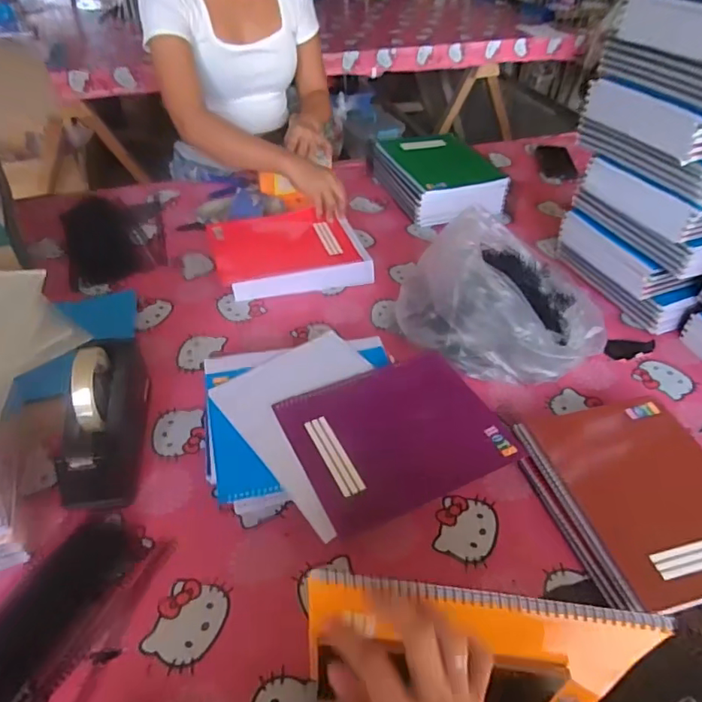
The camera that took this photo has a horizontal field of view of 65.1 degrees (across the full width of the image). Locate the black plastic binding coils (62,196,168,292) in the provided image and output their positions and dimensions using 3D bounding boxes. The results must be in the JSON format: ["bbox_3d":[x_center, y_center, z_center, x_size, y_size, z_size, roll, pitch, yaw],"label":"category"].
[{"bbox_3d":[-0.460,-0.231,1.076,0.176,0.022,0.292,-14,45,-19],"label":"black plastic binding coils"}]

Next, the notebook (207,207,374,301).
[{"bbox_3d":[-0.115,-0.181,1.024,0.272,0.048,0.223,-7,43,-12],"label":"notebook"}]

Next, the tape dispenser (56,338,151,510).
[{"bbox_3d":[-0.301,0.072,0.680,0.072,0.127,0.219,-1,42,-7],"label":"tape dispenser"}]

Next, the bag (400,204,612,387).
[{"bbox_3d":[0.251,-0.089,0.865,0.298,0.172,0.283,29,49,25],"label":"bag"}]

